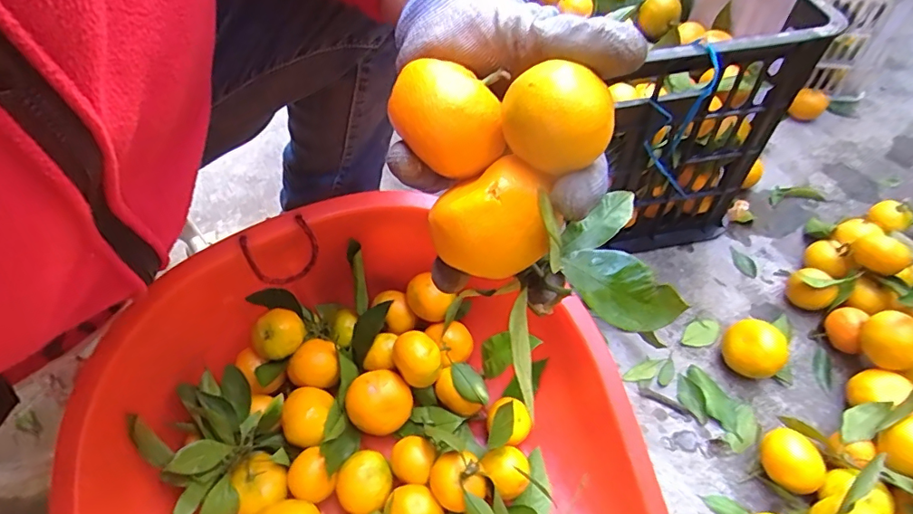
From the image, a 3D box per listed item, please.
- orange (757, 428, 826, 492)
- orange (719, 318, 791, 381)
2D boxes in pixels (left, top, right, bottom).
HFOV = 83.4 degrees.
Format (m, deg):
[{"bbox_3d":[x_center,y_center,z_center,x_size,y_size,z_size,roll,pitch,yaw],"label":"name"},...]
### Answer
[{"bbox_3d":[0.327,0.203,0.506,0.050,0.044,0.060,-31,57,-20],"label":"orange"},{"bbox_3d":[0.336,0.106,0.580,0.057,0.050,0.062,-33,58,-21],"label":"orange"}]

